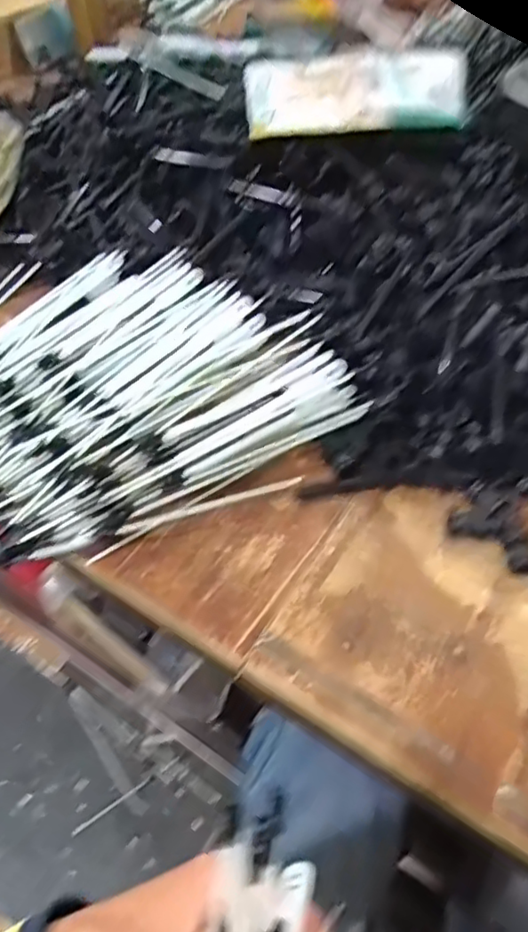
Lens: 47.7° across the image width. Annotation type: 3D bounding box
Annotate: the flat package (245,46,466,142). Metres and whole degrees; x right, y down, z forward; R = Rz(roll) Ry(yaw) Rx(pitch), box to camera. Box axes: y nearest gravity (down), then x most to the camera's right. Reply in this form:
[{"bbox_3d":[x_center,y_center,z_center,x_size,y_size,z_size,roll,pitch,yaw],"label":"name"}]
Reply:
[{"bbox_3d":[0.099,-0.401,0.637,0.231,0.017,0.165,-1,57,5],"label":"flat package"}]

